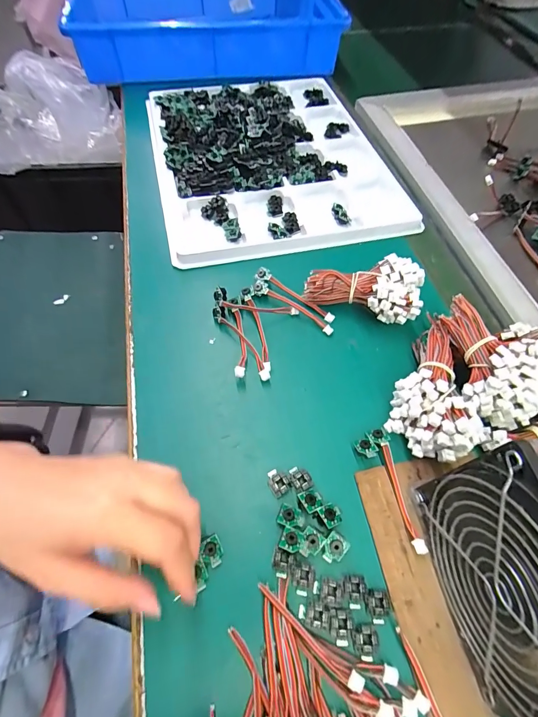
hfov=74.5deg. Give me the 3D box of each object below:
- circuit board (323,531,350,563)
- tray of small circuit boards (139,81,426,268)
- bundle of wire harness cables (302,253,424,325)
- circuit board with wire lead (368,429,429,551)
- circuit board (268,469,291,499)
[{"bbox_3d":[0.043,0.125,0.233,0.014,0.006,0.017,34,63,16],"label":"circuit board"},{"bbox_3d":[0.004,-0.280,0.456,0.299,0.025,0.343,-11,60,-10],"label":"tray of small circuit boards"},{"bbox_3d":[0.087,-0.064,0.329,0.100,0.047,0.050,14,59,5],"label":"bundle of wire harness cables"},{"bbox_3d":[0.093,0.092,0.255,0.013,0.010,0.086,-9,60,-9],"label":"circuit board with wire lead"},{"bbox_3d":[0.006,0.090,0.256,0.014,0.006,0.018,-28,65,-18],"label":"circuit board"}]

